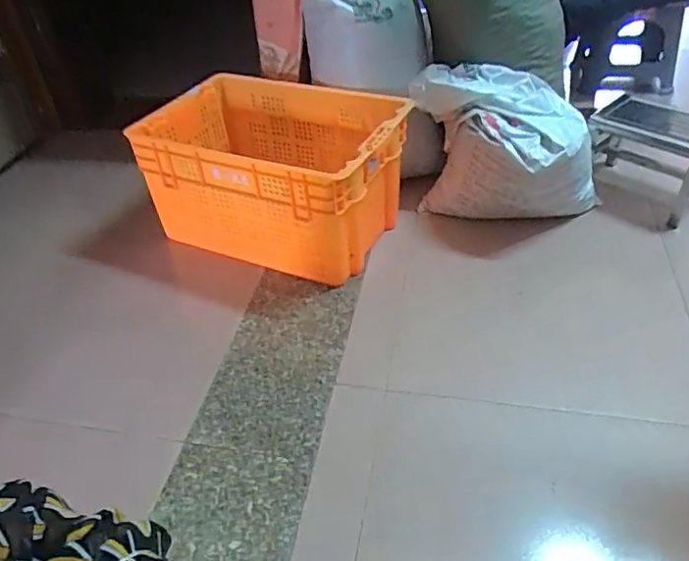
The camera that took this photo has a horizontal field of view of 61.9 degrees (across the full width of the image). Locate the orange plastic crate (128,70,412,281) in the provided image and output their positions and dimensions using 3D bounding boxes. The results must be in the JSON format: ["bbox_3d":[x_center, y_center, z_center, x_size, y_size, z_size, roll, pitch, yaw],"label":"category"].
[{"bbox_3d":[-0.184,-0.288,1.462,0.638,0.301,0.423,17,46,22],"label":"orange plastic crate"}]

